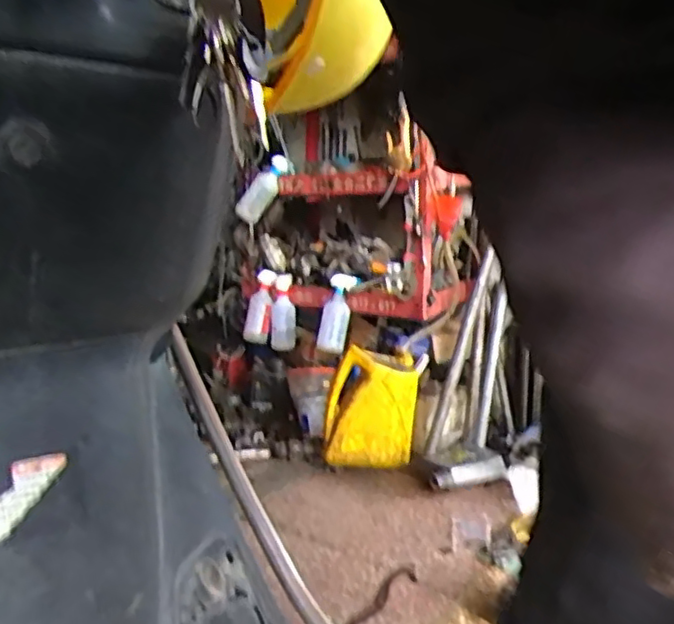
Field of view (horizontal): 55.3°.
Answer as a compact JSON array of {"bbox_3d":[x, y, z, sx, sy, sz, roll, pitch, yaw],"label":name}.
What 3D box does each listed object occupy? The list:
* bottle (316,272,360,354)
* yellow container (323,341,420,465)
[{"bbox_3d":[-0.002,-0.002,1.835,0.079,0.230,0.078,5,-16,31],"label":"bottle"},{"bbox_3d":[0.089,0.252,1.661,0.241,0.275,0.132,-1,9,-1],"label":"yellow container"}]

